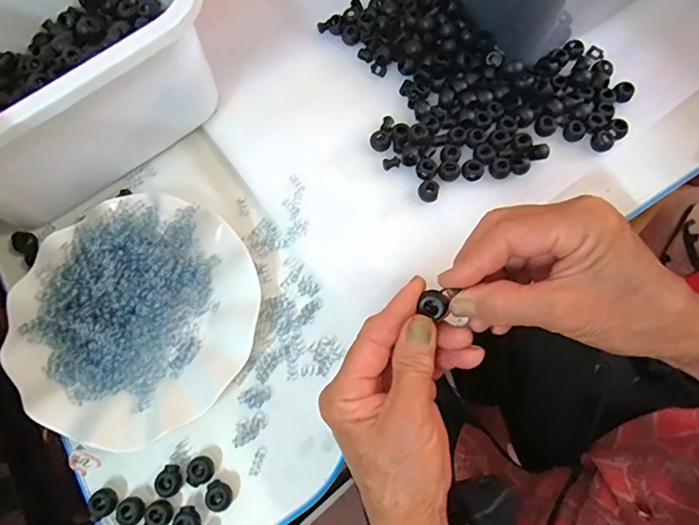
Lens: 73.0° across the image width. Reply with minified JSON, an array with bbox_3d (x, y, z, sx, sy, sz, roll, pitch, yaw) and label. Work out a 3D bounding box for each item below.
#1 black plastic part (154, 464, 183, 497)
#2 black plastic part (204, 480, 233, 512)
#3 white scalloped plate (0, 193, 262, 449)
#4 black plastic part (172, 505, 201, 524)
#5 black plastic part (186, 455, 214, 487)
[{"bbox_3d":[-0.124,0.149,0.323,0.015,0.012,0.019,-17,70,-5],"label":"black plastic part"},{"bbox_3d":[-0.089,0.158,0.320,0.015,0.012,0.019,-24,71,-8],"label":"black plastic part"},{"bbox_3d":[-0.162,0.036,0.354,0.174,0.030,0.176,0,70,1],"label":"white scalloped plate"},{"bbox_3d":[-0.109,0.173,0.315,0.016,0.009,0.019,-43,75,-13],"label":"black plastic part"},{"bbox_3d":[-0.103,0.143,0.325,0.017,0.012,0.017,0,70,1],"label":"black plastic part"}]

